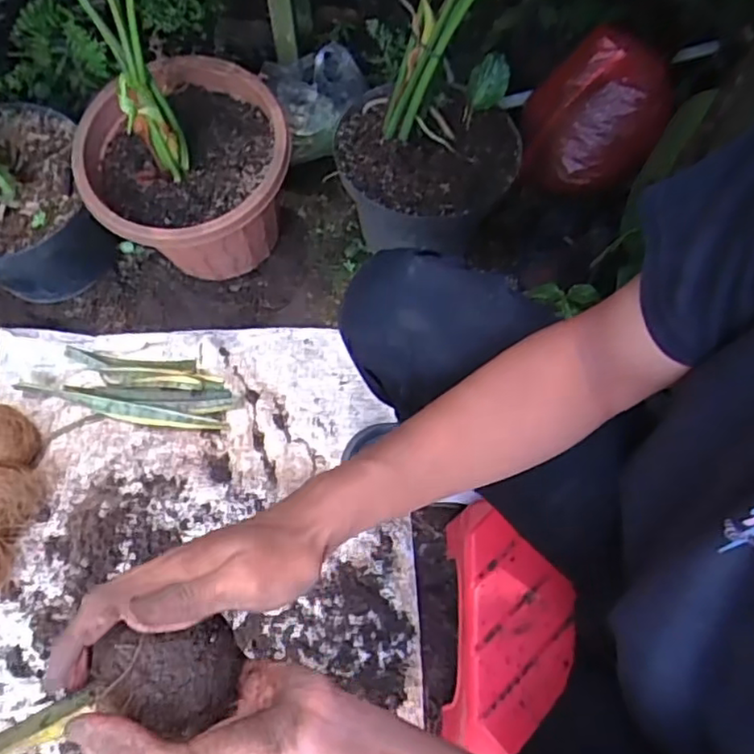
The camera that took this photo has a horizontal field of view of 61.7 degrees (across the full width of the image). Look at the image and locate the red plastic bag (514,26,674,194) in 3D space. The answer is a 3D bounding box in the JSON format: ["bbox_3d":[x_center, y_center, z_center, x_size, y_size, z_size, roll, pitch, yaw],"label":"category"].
[{"bbox_3d":[0.351,-0.421,1.018,0.203,0.169,0.182,5,65,6],"label":"red plastic bag"}]

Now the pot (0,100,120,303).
[{"bbox_3d":[-0.551,-0.239,0.973,0.250,0.231,0.254,-1,64,3],"label":"pot"}]

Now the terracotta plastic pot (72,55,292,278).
[{"bbox_3d":[-0.269,-0.279,0.950,0.280,0.244,0.265,-1,64,3],"label":"terracotta plastic pot"}]

